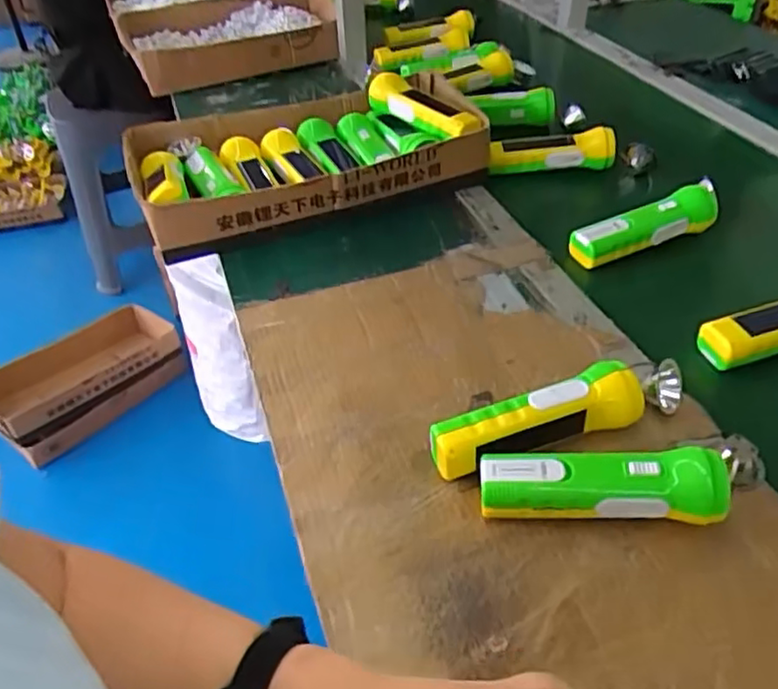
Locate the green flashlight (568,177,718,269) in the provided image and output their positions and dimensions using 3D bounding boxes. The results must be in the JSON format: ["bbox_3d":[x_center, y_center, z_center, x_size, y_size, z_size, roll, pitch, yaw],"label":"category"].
[{"bbox_3d":[0.293,-0.132,0.724,0.199,0.044,0.045,-17,44,-16],"label":"green flashlight"}]

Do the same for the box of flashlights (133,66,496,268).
[{"bbox_3d":[-0.106,-0.237,0.829,0.408,0.088,0.236,-18,44,-16],"label":"box of flashlights"}]

